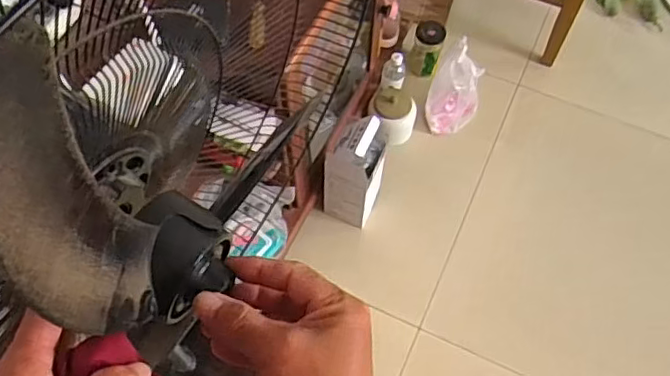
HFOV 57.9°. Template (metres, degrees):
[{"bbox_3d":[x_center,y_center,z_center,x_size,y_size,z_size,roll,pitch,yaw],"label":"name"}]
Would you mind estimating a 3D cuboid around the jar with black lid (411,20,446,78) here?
[{"bbox_3d":[0.261,-0.393,1.713,0.086,0.129,0.091,9,61,4],"label":"jar with black lid"}]

